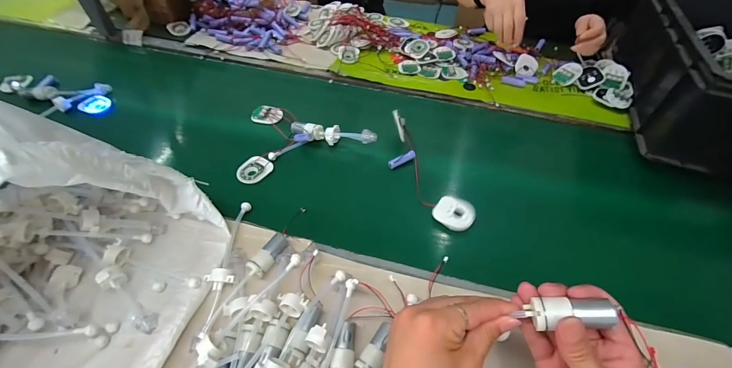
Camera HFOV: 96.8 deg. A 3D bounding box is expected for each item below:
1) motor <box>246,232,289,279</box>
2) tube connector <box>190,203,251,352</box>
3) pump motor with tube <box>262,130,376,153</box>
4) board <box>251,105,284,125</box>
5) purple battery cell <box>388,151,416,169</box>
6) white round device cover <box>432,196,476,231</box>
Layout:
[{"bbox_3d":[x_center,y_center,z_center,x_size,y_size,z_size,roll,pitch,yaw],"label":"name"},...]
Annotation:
[{"bbox_3d":[-0.128,0.092,0.429,0.025,0.024,0.065,25,55,17],"label":"motor"},{"bbox_3d":[-0.182,0.097,0.411,0.033,0.030,0.211,0,52,-2],"label":"tube connector"},{"bbox_3d":[-0.058,-0.094,0.584,0.155,0.036,0.041,8,52,4],"label":"pump motor with tube"},{"bbox_3d":[-0.195,-0.138,0.640,0.058,0.007,0.049,2,52,0],"label":"board"},{"bbox_3d":[0.063,-0.043,0.563,0.051,0.016,0.013,-21,55,-18],"label":"purple battery cell"},{"bbox_3d":[0.133,0.044,0.489,0.059,0.010,0.052,27,55,18],"label":"white round device cover"}]

